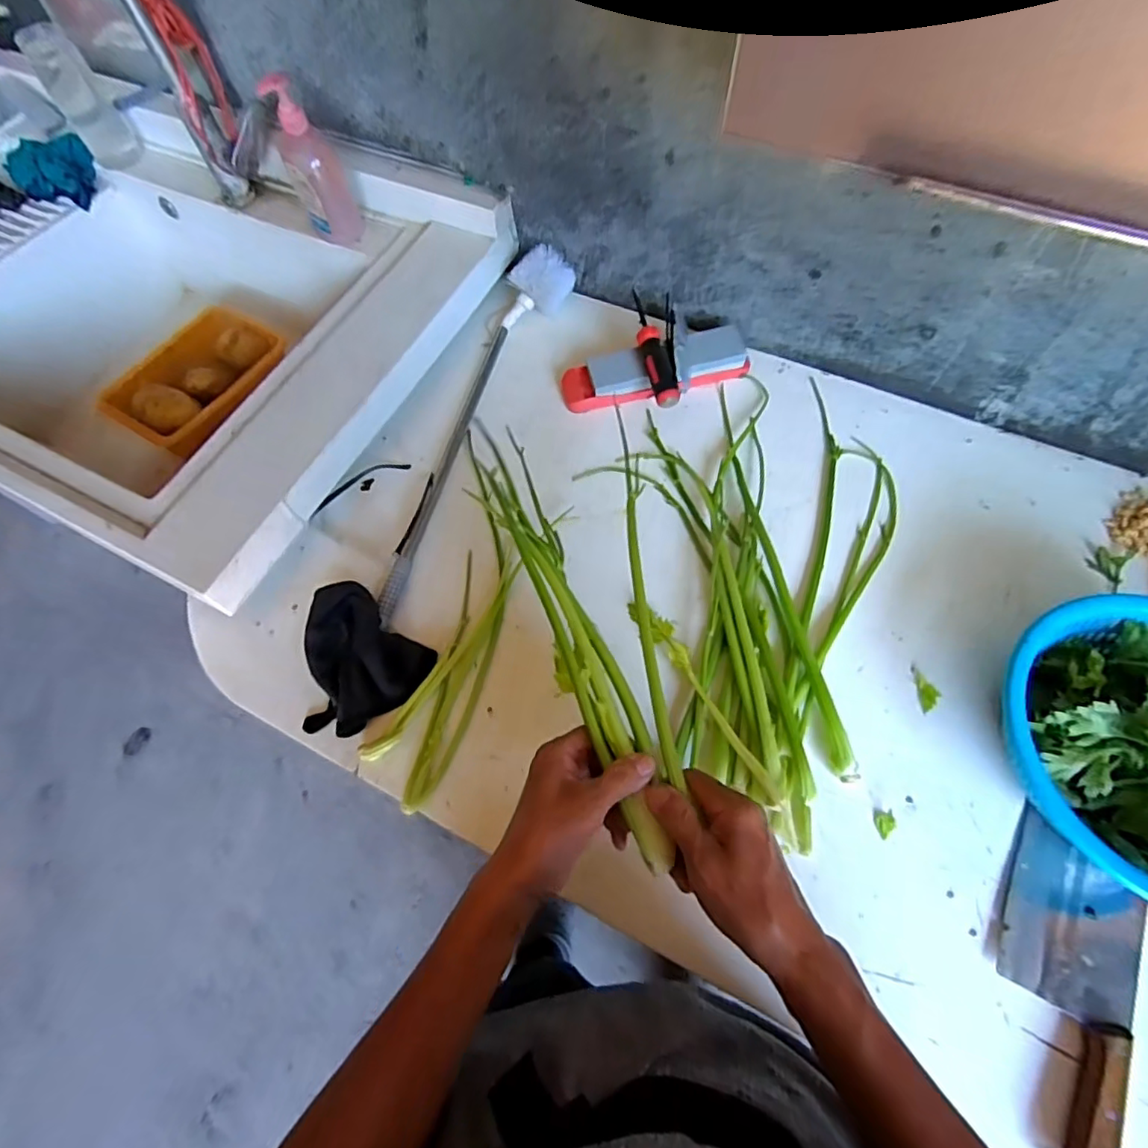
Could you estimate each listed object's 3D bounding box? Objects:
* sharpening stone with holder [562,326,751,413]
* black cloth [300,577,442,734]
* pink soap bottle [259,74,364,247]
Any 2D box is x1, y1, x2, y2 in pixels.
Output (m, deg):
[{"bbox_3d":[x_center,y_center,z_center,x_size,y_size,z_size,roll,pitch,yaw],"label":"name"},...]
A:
[{"bbox_3d":[0.109,-0.262,0.749,0.248,0.043,0.074,-14,66,-4],"label":"sharpening stone with holder"},{"bbox_3d":[-0.240,0.092,0.610,0.139,0.031,0.132,37,72,17],"label":"black cloth"},{"bbox_3d":[-0.342,-0.534,0.752,0.073,0.163,0.056,-8,64,-1],"label":"pink soap bottle"}]

